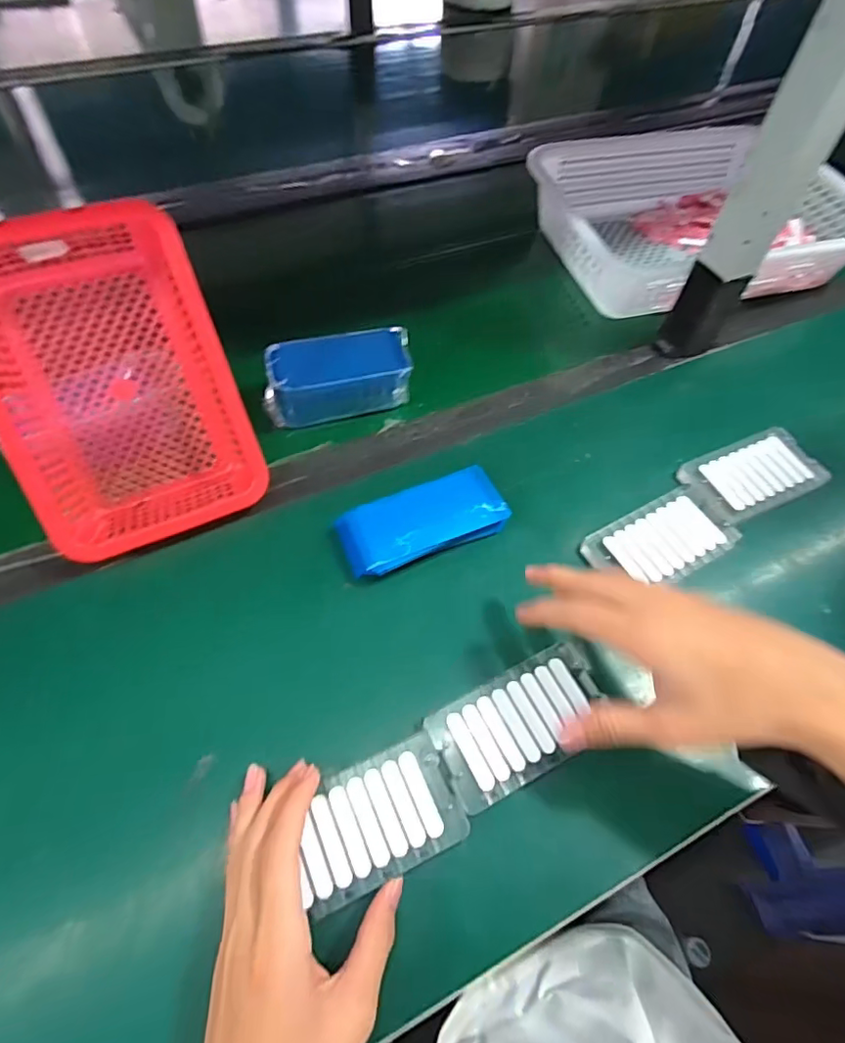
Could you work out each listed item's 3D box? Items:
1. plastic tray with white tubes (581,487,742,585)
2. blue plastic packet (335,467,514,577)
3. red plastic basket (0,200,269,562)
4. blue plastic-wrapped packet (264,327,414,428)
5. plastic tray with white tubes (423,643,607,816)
[{"bbox_3d":[0.201,0.018,0.463,0.122,0.015,0.065,-25,63,-18],"label":"plastic tray with white tubes"},{"bbox_3d":[0.001,0.001,0.450,0.134,0.033,0.060,-20,61,-15],"label":"blue plastic packet"},{"bbox_3d":[-0.230,-0.099,0.417,0.154,0.227,0.067,-23,19,-20],"label":"red plastic basket"},{"bbox_3d":[-0.078,-0.135,0.514,0.134,0.052,0.068,-11,59,-10],"label":"blue plastic-wrapped packet"},{"bbox_3d":[0.068,0.132,0.369,0.121,0.009,0.064,-24,62,-17],"label":"plastic tray with white tubes"}]

